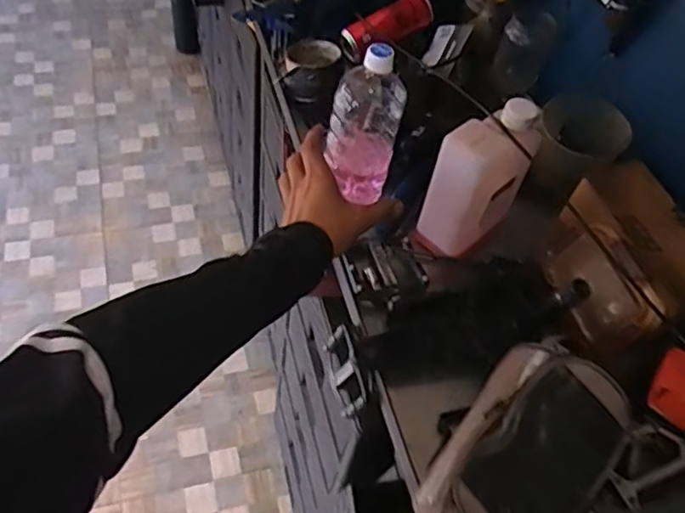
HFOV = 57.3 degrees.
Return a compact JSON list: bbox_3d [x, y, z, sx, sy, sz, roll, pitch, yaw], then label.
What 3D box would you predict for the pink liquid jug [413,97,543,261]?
[{"bbox_3d":[0.155,-0.090,0.737,0.078,0.158,0.124,39,56,21],"label":"pink liquid jug"}]

